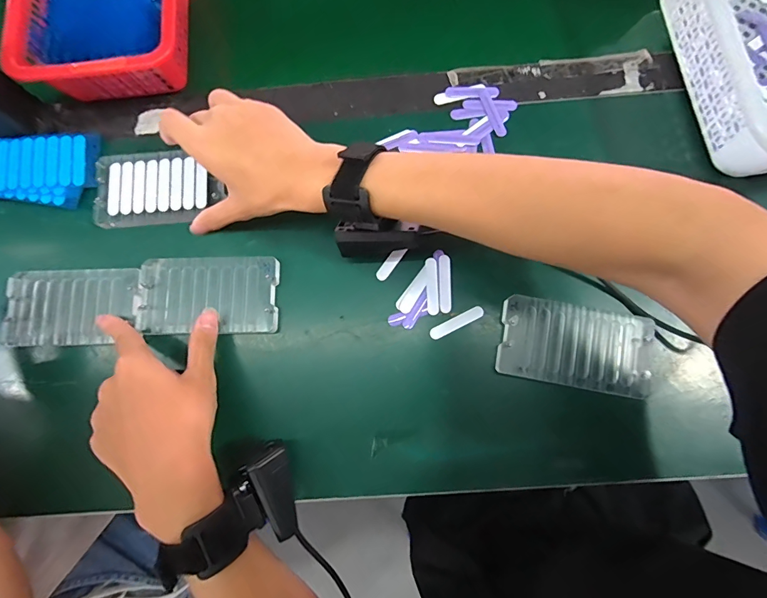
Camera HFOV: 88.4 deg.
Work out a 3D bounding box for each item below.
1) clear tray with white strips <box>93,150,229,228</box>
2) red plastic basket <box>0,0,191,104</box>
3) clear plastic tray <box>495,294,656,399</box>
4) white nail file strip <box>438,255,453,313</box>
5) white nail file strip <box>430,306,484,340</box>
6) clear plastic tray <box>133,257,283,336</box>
[{"bbox_3d":[-0.214,-0.106,0.372,0.119,0.011,0.070,-4,74,0],"label":"clear tray with white strips"},{"bbox_3d":[-0.268,-0.307,0.393,0.155,0.071,0.238,-6,74,0],"label":"red plastic basket"},{"bbox_3d":[0.162,0.040,0.337,0.120,0.018,0.067,9,75,4],"label":"clear plastic tray"},{"bbox_3d":[0.056,-0.014,0.354,0.012,0.004,0.052,0,81,2],"label":"white nail file strip"},{"bbox_3d":[0.065,0.021,0.348,0.051,0.004,0.011,-27,75,-6],"label":"white nail file strip"},{"bbox_3d":[-0.159,-0.004,0.351,0.123,0.008,0.067,-1,74,1],"label":"clear plastic tray"}]

